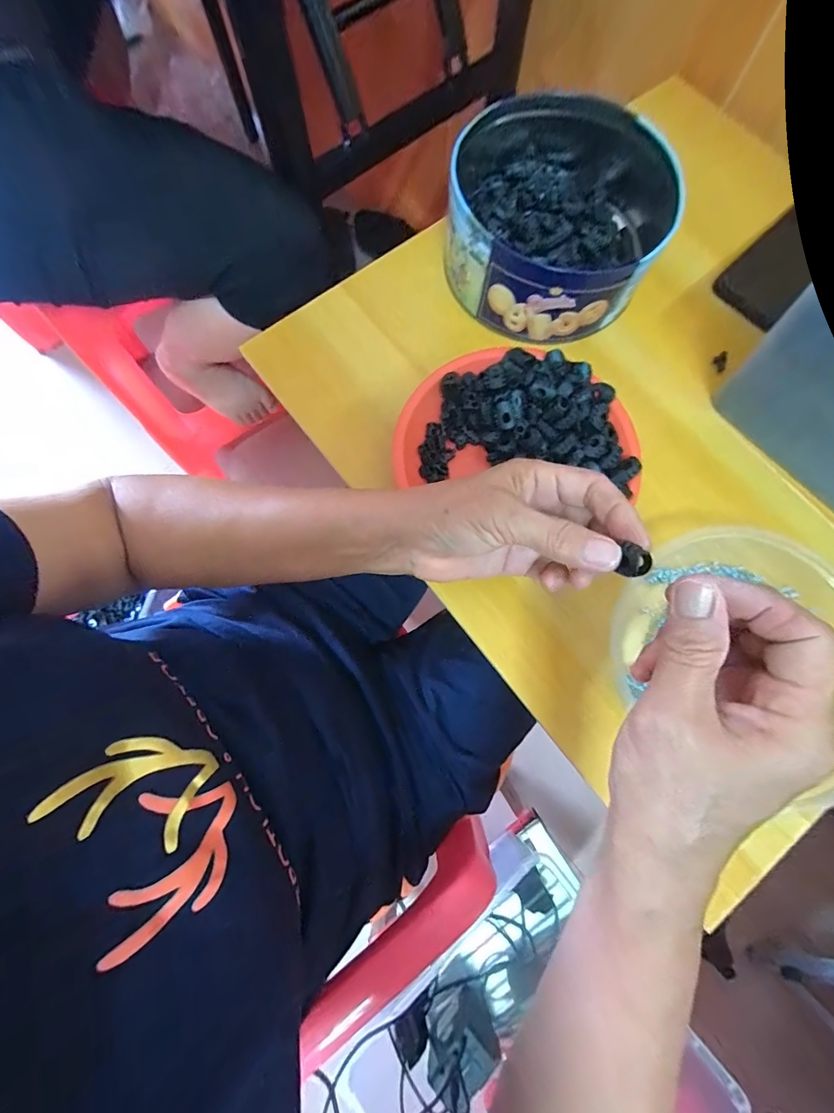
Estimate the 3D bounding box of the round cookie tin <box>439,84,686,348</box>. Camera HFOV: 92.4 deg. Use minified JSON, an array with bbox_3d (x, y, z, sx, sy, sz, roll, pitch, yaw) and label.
[{"bbox_3d":[0.124,-0.314,0.367,0.183,0.071,0.213,21,78,4],"label":"round cookie tin"}]

